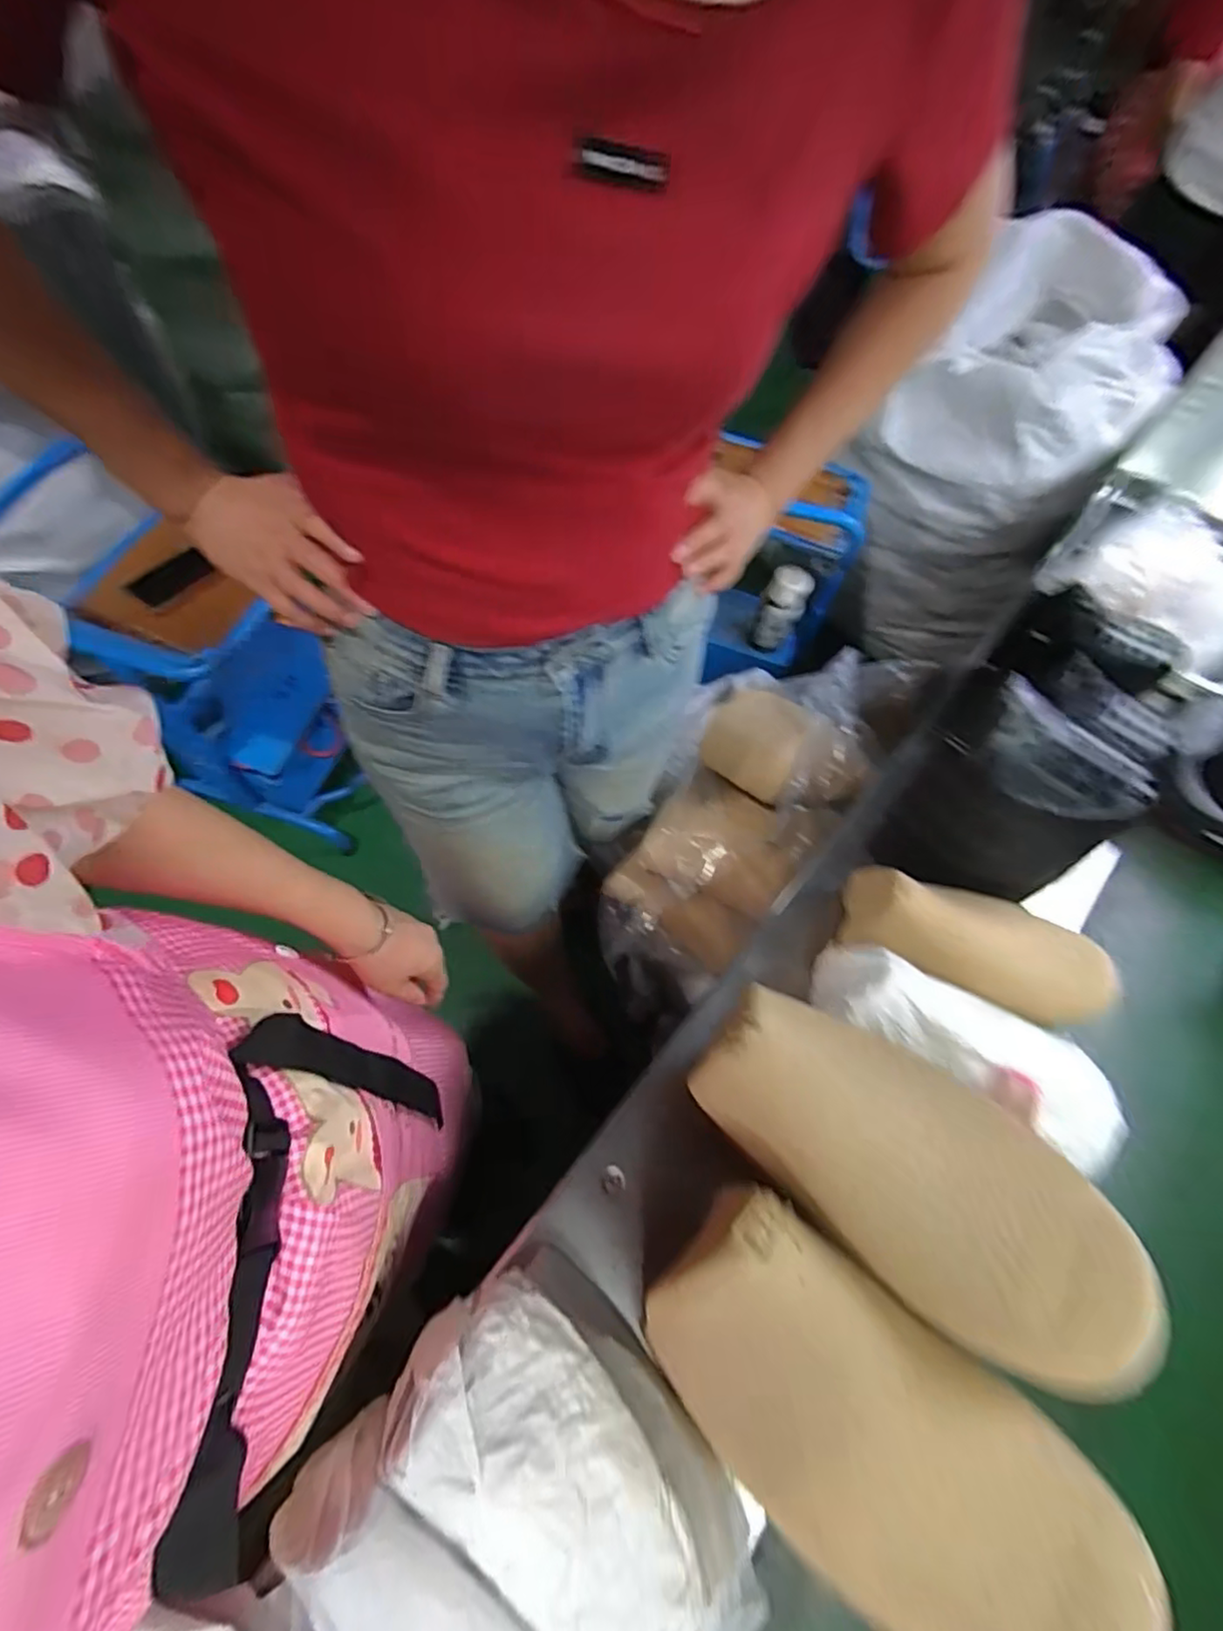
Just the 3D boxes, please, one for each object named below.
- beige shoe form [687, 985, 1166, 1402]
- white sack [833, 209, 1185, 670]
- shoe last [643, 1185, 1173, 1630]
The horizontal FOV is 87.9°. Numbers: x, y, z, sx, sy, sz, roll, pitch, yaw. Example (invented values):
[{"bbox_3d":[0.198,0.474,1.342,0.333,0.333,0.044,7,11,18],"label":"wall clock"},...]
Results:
[{"bbox_3d":[0.147,0.175,0.319,0.207,0.080,0.094,31,65,29],"label":"beige shoe form"},{"bbox_3d":[0.817,-0.783,1.379,0.405,0.532,0.572,36,67,13],"label":"white sack"},{"bbox_3d":[0.114,0.282,0.289,0.208,0.060,0.110,35,67,13],"label":"shoe last"}]

